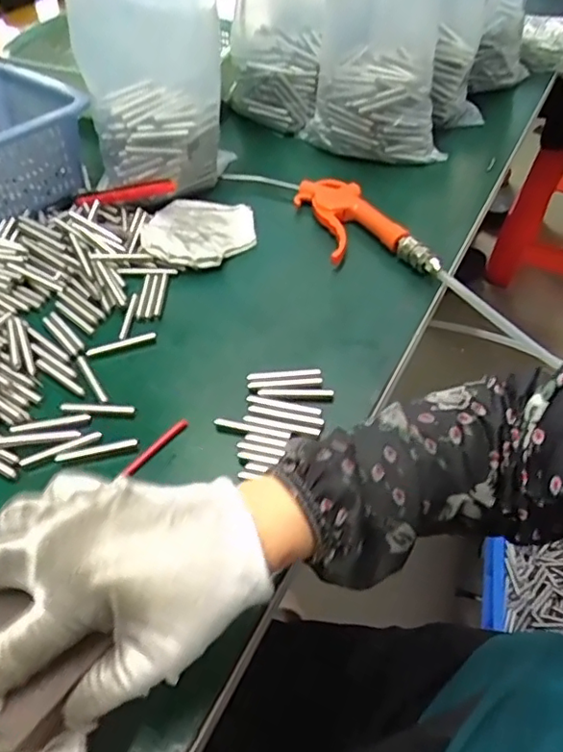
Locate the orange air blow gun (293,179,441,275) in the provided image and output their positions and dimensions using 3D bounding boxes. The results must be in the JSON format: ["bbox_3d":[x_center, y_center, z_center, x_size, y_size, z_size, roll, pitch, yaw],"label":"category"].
[{"bbox_3d":[0.072,-0.143,0.572,0.073,0.029,0.175,-16,48,-16],"label":"orange air blow gun"}]

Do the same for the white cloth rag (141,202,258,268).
[{"bbox_3d":[-0.081,-0.146,0.584,0.104,0.020,0.110,7,46,6],"label":"white cloth rag"}]

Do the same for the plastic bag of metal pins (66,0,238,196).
[{"bbox_3d":[-0.127,-0.282,0.577,0.133,0.205,0.090,-9,47,-9],"label":"plastic bag of metal pins"}]

